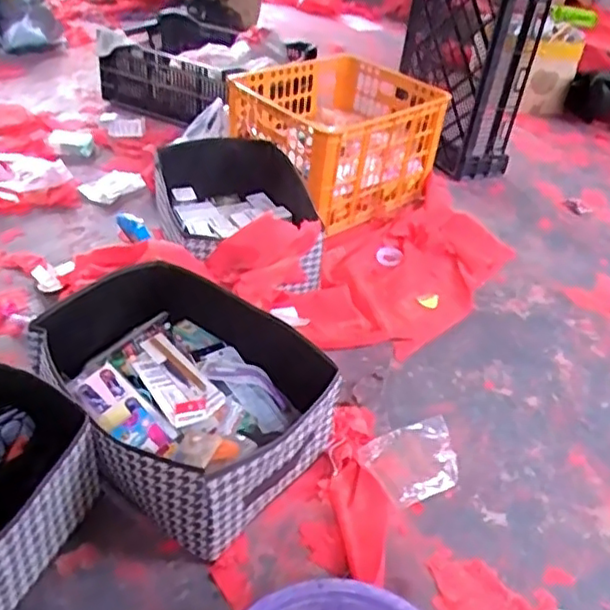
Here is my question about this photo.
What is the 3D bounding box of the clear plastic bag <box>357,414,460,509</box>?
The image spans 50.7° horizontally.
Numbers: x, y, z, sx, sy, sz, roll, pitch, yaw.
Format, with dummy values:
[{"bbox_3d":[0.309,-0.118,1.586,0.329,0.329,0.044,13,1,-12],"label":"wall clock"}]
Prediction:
[{"bbox_3d":[0.185,0.260,1.062,0.178,0.037,0.127,-17,42,-28],"label":"clear plastic bag"}]

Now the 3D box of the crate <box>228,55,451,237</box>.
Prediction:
[{"bbox_3d":[0.107,-0.464,1.717,0.565,0.232,0.397,-26,50,-34],"label":"crate"}]

